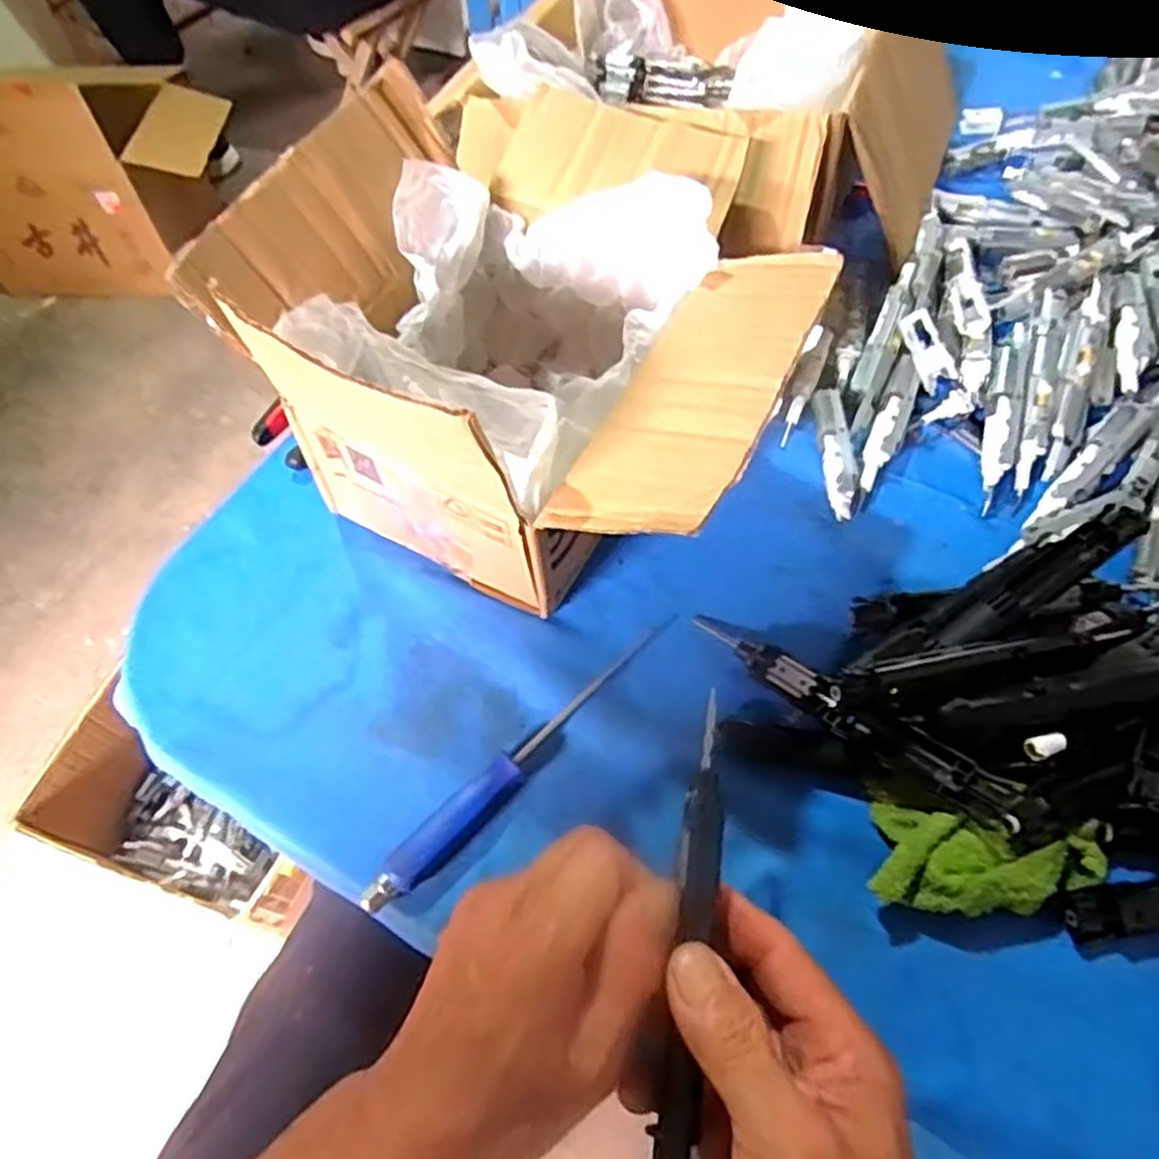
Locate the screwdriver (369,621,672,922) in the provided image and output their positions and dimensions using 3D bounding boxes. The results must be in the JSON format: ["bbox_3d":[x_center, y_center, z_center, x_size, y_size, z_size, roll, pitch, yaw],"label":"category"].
[{"bbox_3d":[-0.022,0.086,0.388,0.201,0.016,0.021,-39,65,-20],"label":"screwdriver"}]

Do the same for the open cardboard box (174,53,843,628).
[{"bbox_3d":[-0.017,-0.129,0.432,0.264,0.158,0.265,21,62,14],"label":"open cardboard box"}]

